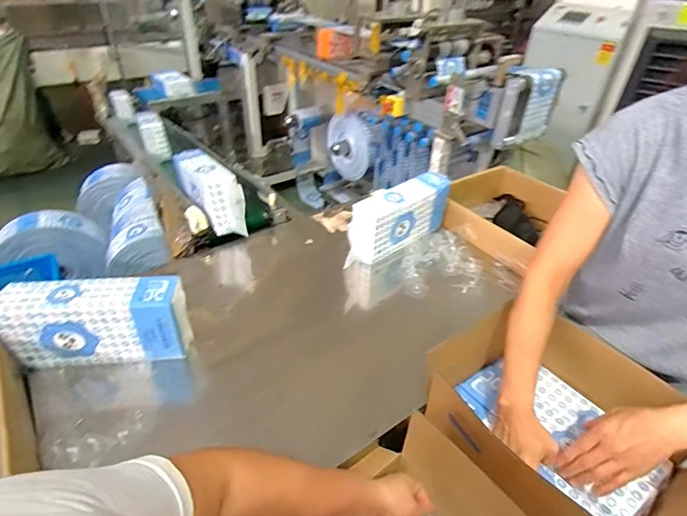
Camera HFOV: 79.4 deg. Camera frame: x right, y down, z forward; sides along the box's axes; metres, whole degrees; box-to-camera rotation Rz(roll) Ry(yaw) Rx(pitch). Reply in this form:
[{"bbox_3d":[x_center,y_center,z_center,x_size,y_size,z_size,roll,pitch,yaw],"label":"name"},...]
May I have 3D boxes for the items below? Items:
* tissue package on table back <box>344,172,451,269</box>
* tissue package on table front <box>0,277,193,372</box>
[{"bbox_3d":[0.160,-0.122,1.202,0.374,0.154,0.116,-29,48,-35],"label":"tissue package on table back"},{"bbox_3d":[-0.489,0.129,0.836,0.332,0.164,0.087,-4,38,-10],"label":"tissue package on table front"}]

